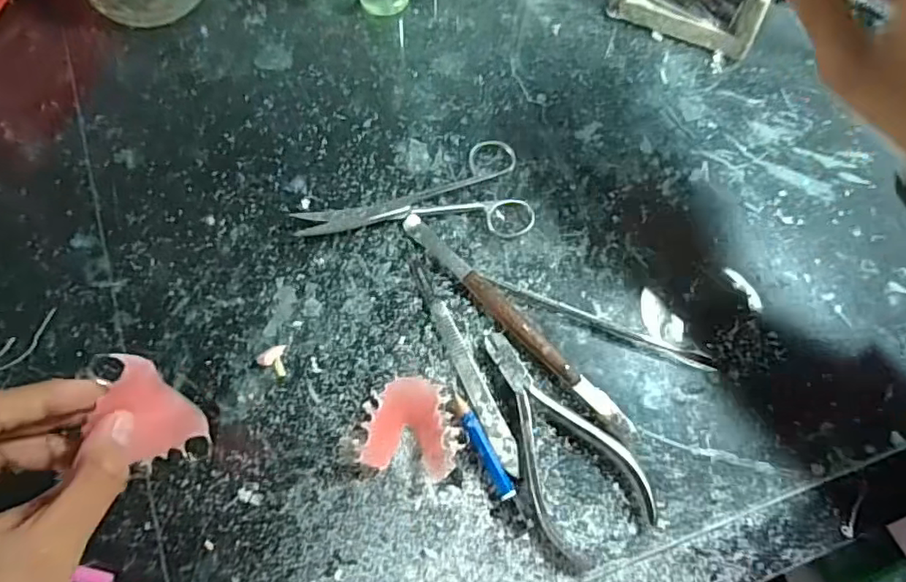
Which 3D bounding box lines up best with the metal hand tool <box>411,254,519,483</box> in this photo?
[{"bbox_3d":[0.005,0.038,0.316,0.013,0.004,0.127,-24,74,-10],"label":"metal hand tool"}]

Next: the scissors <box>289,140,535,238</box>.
[{"bbox_3d":[-0.025,-0.059,0.349,0.141,0.005,0.061,-4,72,-4],"label":"scissors"}]

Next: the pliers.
[{"bbox_3d":[0.054,0.074,0.304,0.061,0.008,0.122,-25,74,-11],"label":"pliers"}]

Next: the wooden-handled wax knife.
[{"bbox_3d":[0.035,0.017,0.323,0.014,0.009,0.171,-43,78,-15],"label":"wooden-handled wax knife"}]

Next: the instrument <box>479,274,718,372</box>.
[{"bbox_3d":[0.081,0.018,0.327,0.136,0.004,0.009,21,72,4],"label":"instrument"}]

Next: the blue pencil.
[{"bbox_3d":[0.016,0.080,0.300,0.008,0.005,0.056,-25,74,-10],"label":"blue pencil"}]

